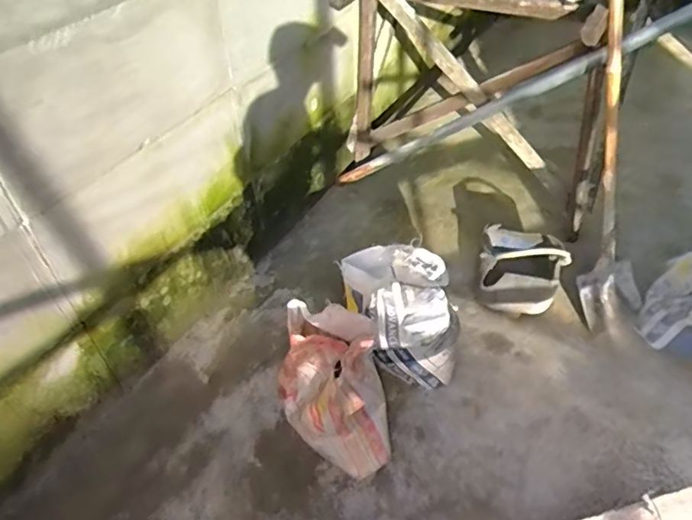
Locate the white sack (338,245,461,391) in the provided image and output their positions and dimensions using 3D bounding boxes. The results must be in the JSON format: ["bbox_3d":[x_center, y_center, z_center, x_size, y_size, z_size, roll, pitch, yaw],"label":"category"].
[{"bbox_3d":[0.154,0.159,1.605,0.351,0.487,0.203,13,48,17],"label":"white sack"}]

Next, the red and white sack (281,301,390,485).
[{"bbox_3d":[-0.036,0.357,1.439,0.264,0.450,0.281,-10,46,-5],"label":"red and white sack"}]

